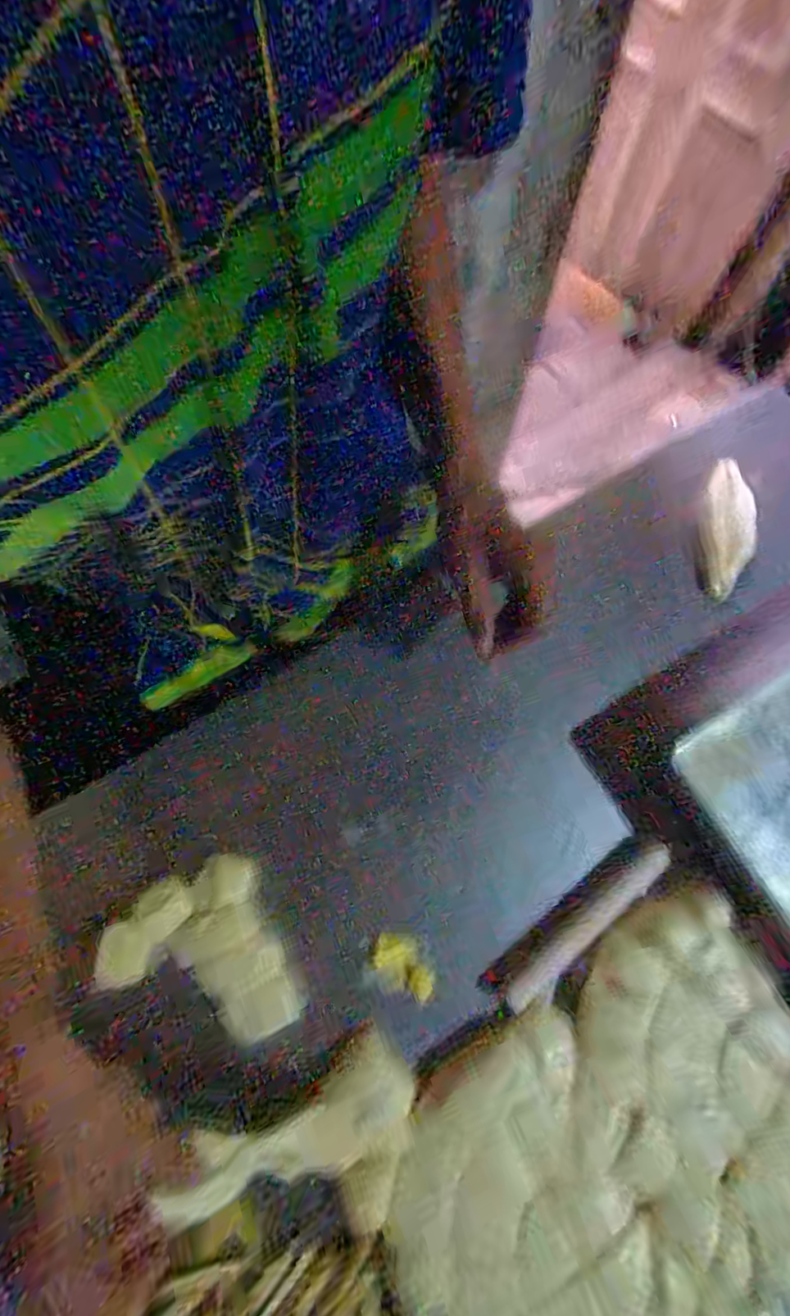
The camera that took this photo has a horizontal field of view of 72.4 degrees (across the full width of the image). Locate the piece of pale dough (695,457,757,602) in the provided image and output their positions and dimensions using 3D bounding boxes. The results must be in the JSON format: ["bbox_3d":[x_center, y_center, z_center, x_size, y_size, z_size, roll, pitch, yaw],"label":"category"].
[{"bbox_3d":[0.320,-0.124,0.527,0.043,0.031,0.137,7,76,3],"label":"piece of pale dough"}]

